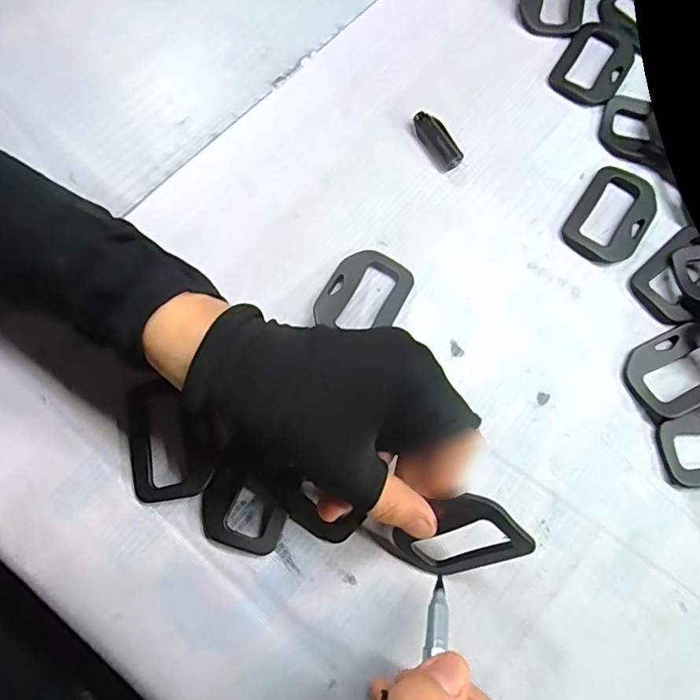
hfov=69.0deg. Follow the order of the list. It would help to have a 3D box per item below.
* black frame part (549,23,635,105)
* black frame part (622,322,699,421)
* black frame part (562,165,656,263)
[{"bbox_3d":[0.160,-0.187,0.332,0.044,0.005,0.061,29,75,6],"label":"black frame part"},{"bbox_3d":[0.177,0.011,0.274,0.051,0.011,0.042,-25,77,-9],"label":"black frame part"},{"bbox_3d":[0.158,-0.081,0.304,0.042,0.004,0.066,34,76,7],"label":"black frame part"}]

